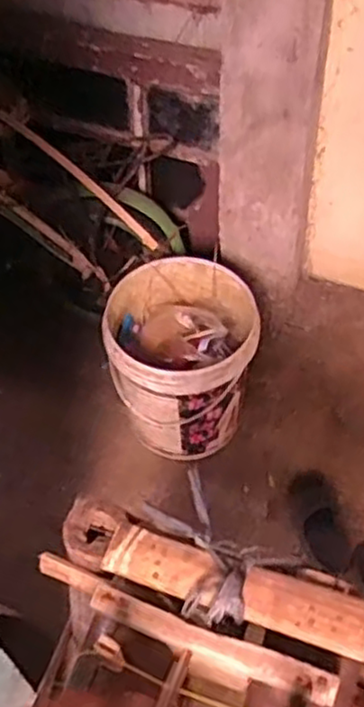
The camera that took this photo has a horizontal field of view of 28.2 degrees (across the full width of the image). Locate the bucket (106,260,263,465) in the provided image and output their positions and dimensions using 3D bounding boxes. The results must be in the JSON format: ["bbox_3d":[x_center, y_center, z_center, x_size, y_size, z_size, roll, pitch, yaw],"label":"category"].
[{"bbox_3d":[0.004,0.015,1.567,0.297,0.332,0.314,-1,53,2],"label":"bucket"}]

